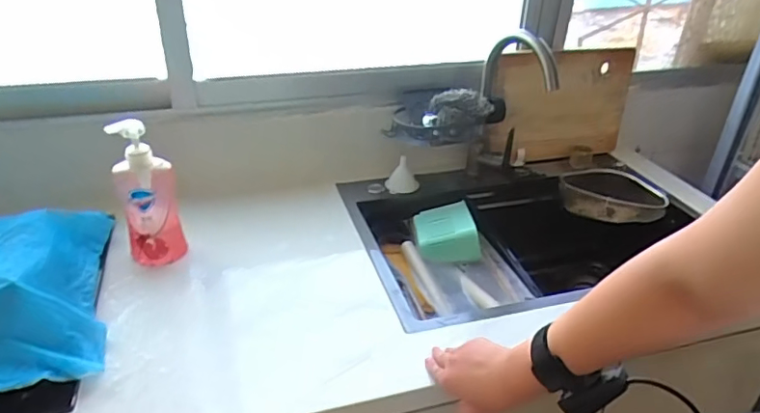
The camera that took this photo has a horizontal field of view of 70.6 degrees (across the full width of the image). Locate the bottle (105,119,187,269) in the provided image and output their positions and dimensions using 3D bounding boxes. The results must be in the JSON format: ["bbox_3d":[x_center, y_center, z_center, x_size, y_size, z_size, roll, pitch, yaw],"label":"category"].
[{"bbox_3d":[-0.353,-0.016,0.815,0.080,0.223,0.045,-4,31,-11],"label":"bottle"}]

